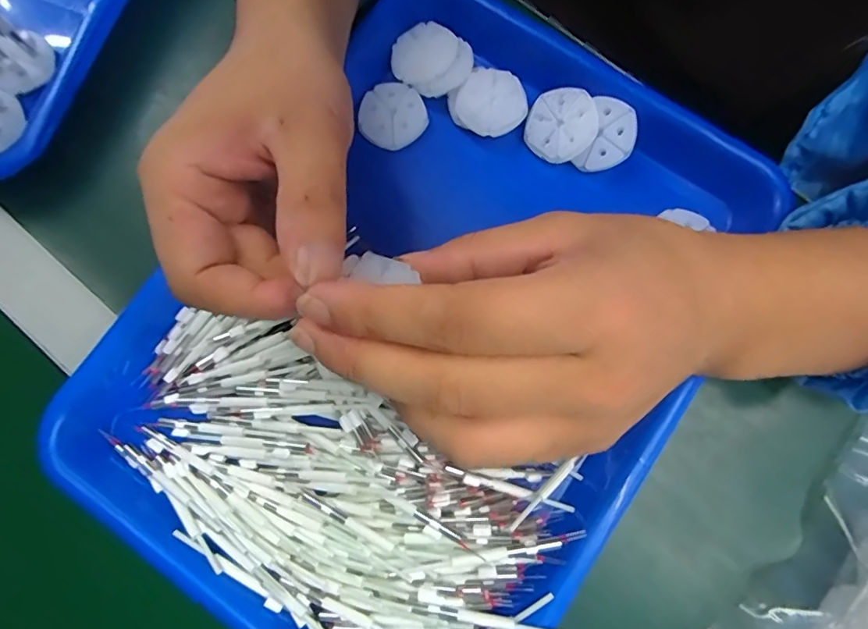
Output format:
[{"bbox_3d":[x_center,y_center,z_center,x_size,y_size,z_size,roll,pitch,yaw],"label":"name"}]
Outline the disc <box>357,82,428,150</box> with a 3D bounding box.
[{"bbox_3d":[-0.024,-0.113,0.280,0.037,0.007,0.038,0,79,1],"label":"disc"}]

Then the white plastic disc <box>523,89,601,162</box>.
[{"bbox_3d":[0.069,-0.103,0.269,0.036,0.004,0.038,12,99,21],"label":"white plastic disc"}]

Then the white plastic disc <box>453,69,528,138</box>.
[{"bbox_3d":[0.031,-0.117,0.271,0.035,0.004,0.037,0,79,1],"label":"white plastic disc"}]

